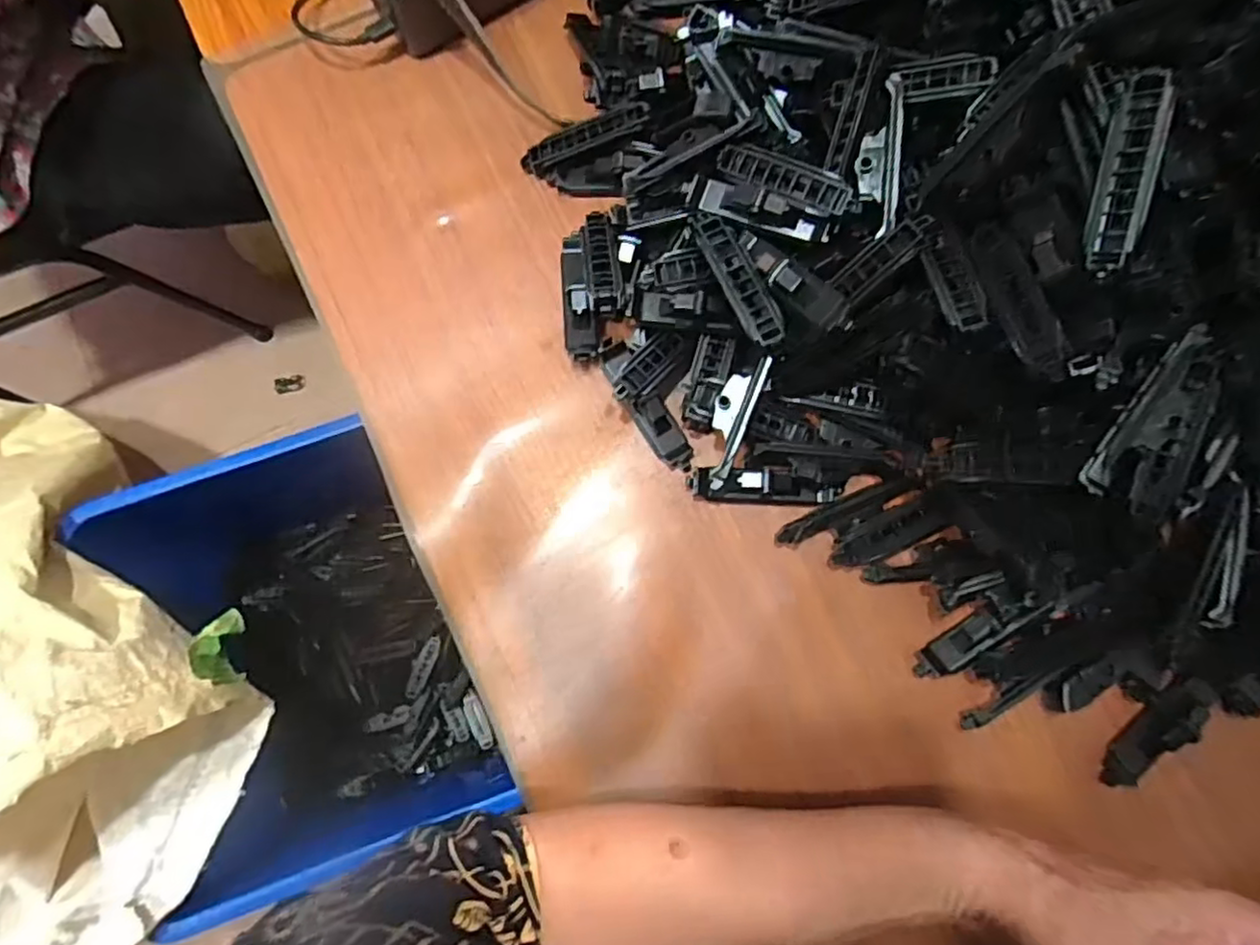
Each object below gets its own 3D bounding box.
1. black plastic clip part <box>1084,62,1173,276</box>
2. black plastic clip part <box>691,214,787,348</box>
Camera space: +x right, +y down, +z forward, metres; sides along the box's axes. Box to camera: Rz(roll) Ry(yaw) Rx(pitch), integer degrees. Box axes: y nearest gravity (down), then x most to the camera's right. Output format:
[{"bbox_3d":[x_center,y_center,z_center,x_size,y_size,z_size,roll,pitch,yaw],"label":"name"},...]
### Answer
[{"bbox_3d":[0.196,-0.117,0.261,0.013,0.012,0.073,7,102,0],"label":"black plastic clip part"},{"bbox_3d":[0.055,-0.099,0.334,0.018,0.006,0.077,-25,81,-5],"label":"black plastic clip part"}]

